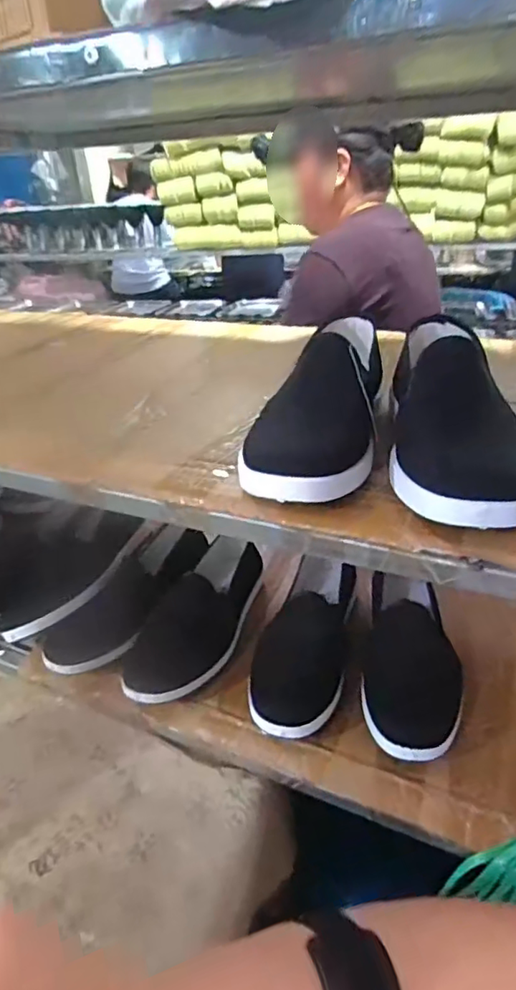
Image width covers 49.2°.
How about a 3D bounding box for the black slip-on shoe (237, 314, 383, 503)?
[{"bbox_3d":[0.054,-0.086,0.461,0.086,0.088,0.222,4,31,13],"label":"black slip-on shoe"}]

